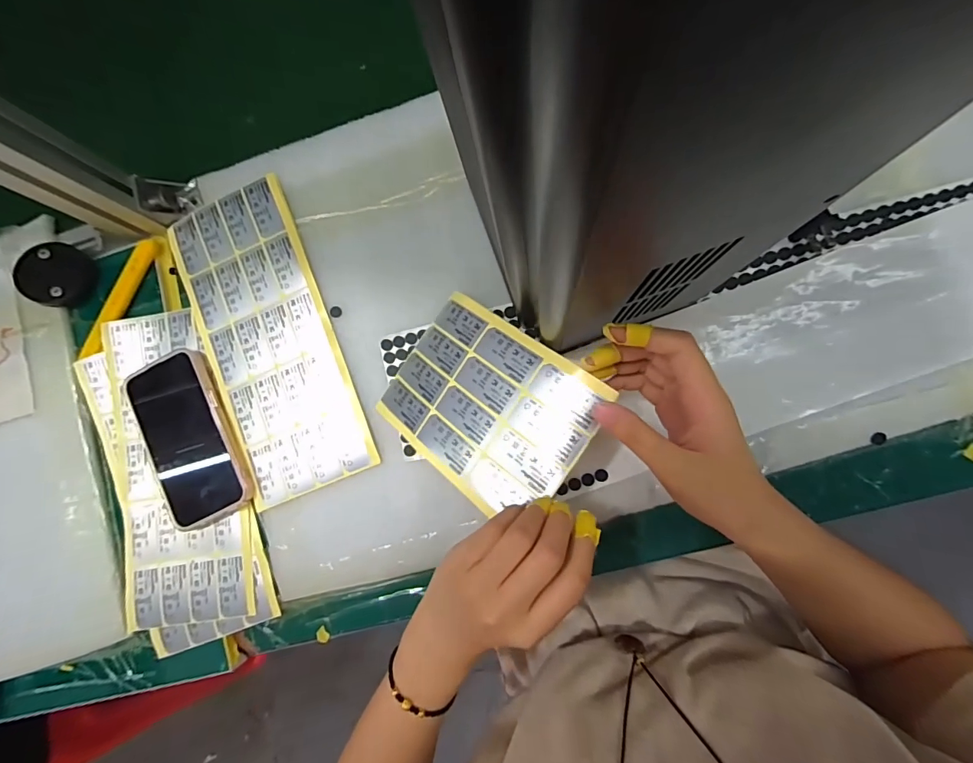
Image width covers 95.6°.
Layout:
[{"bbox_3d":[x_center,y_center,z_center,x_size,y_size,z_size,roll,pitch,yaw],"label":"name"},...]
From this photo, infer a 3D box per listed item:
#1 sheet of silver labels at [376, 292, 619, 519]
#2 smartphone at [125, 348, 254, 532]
[{"bbox_3d":[-0.004,0.015,0.325,0.157,0.009,0.115,36,96,29],"label":"sheet of silver labels"},{"bbox_3d":[-0.265,0.051,0.390,0.082,0.011,0.151,-26,81,5],"label":"smartphone"}]

